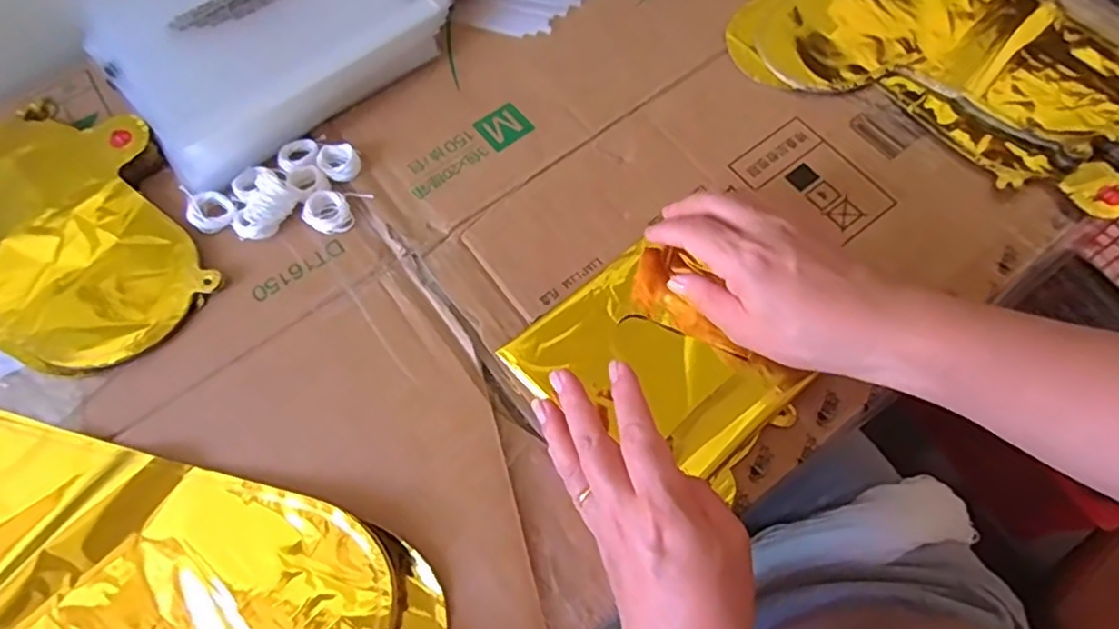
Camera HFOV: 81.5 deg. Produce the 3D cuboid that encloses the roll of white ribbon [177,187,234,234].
[{"bbox_3d":[-0.235,-0.070,0.433,0.032,0.010,0.028,-2,67,2],"label":"roll of white ribbon"}]

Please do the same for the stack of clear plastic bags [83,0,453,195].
[{"bbox_3d":[-0.236,-0.234,0.496,0.222,0.026,0.243,-40,71,-13],"label":"stack of clear plastic bags"}]

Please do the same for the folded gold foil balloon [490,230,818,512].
[{"bbox_3d":[0.058,0.031,0.380,0.122,0.014,0.140,-42,71,-14],"label":"folded gold foil balloon"}]

